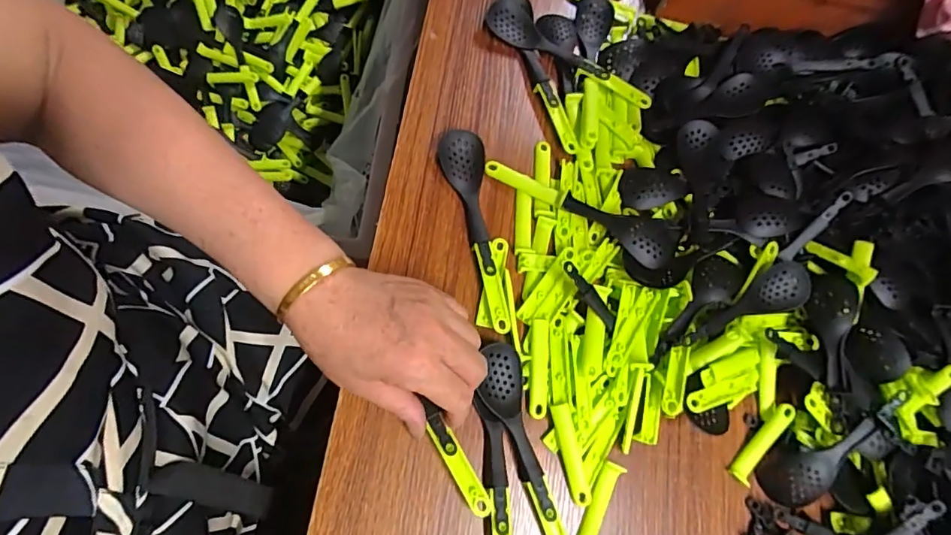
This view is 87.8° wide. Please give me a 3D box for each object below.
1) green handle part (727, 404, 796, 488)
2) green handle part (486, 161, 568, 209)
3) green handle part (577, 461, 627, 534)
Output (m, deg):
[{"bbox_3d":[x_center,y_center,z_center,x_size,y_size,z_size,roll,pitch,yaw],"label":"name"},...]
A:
[{"bbox_3d":[0.237,0.144,0.407,0.016,0.010,0.075,45,72,5],"label":"green handle part"},{"bbox_3d":[0.043,-0.073,0.437,0.074,0.011,0.015,26,71,-2],"label":"green handle part"},{"bbox_3d":[0.091,0.185,0.375,0.015,0.014,0.074,30,71,0],"label":"green handle part"}]

